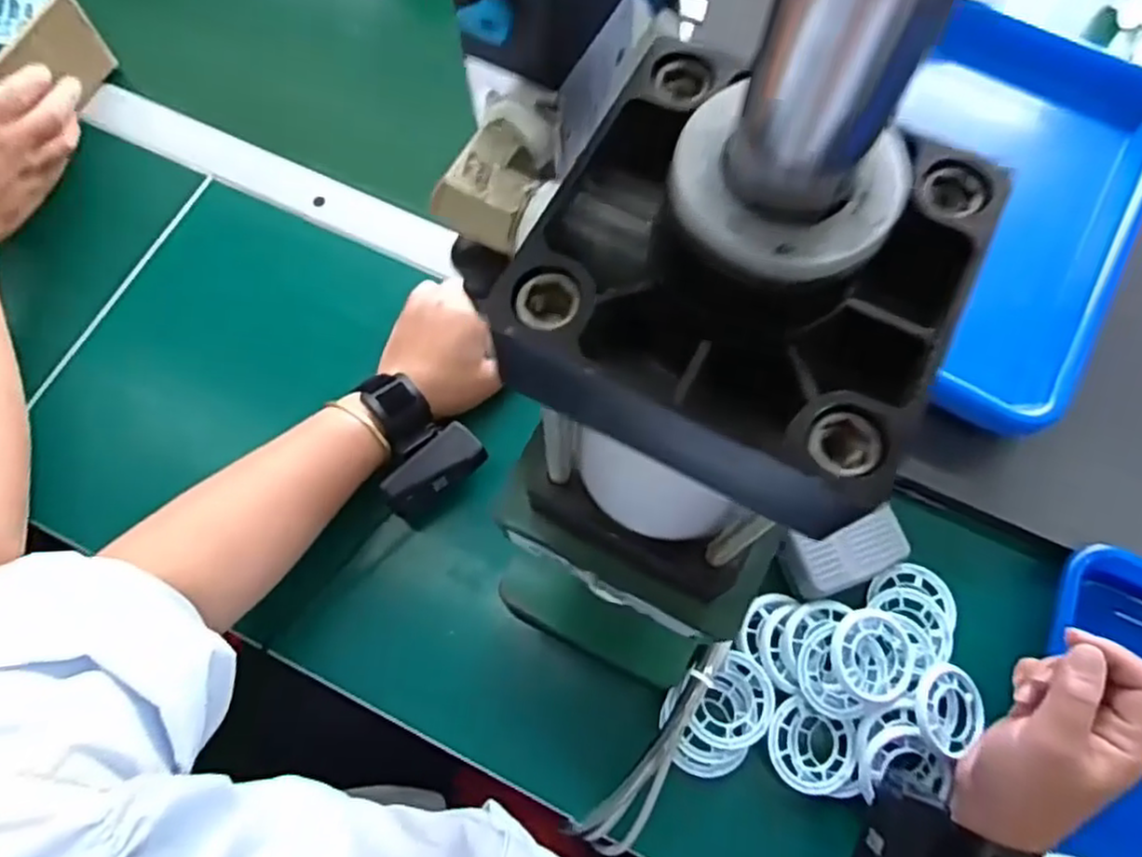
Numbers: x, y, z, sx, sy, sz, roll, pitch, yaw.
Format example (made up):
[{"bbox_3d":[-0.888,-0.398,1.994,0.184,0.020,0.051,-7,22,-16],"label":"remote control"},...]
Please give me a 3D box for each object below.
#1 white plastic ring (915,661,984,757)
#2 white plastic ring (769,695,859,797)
[{"bbox_3d":[0.233,0.174,0.443,0.048,0.009,0.047,7,72,-22],"label":"white plastic ring"},{"bbox_3d":[0.147,0.197,0.440,0.053,0.012,0.049,0,71,0],"label":"white plastic ring"}]

